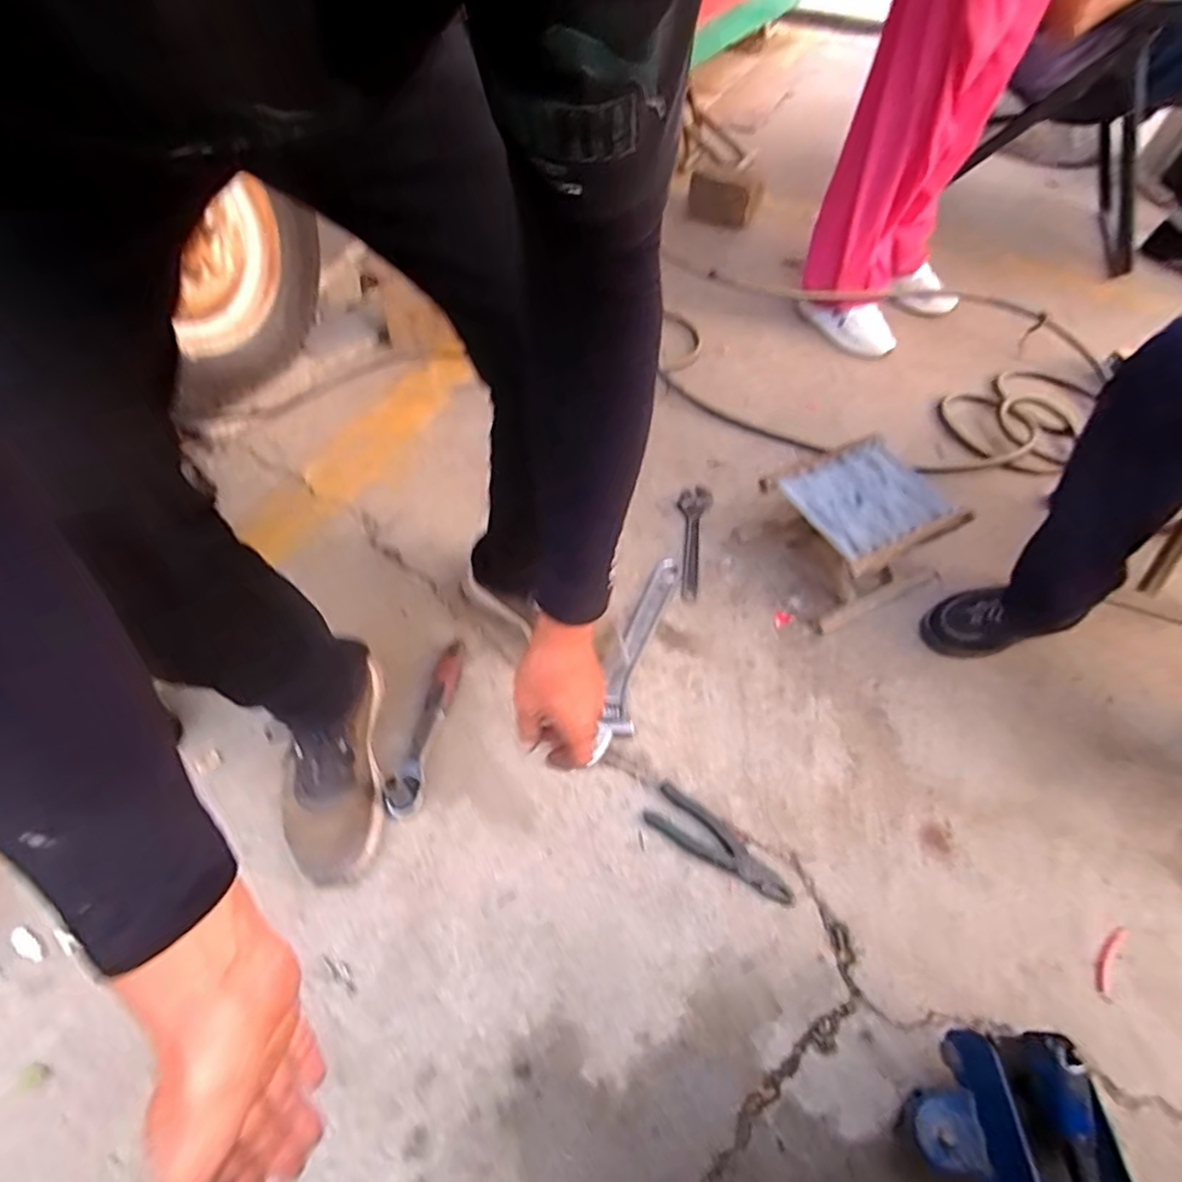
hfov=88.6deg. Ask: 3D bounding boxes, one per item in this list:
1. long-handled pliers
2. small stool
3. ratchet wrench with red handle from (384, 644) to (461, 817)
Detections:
[{"bbox_3d":[0.152,0.301,0.708,0.182,0.014,0.050,32,55,19],"label":"long-handled pliers"},{"bbox_3d":[0.401,-0.089,0.941,0.234,0.170,0.209,-19,55,-19],"label":"small stool"},{"bbox_3d":[-0.207,0.169,0.765,0.041,0.027,0.223,8,51,2],"label":"ratchet wrench with red handle"}]

